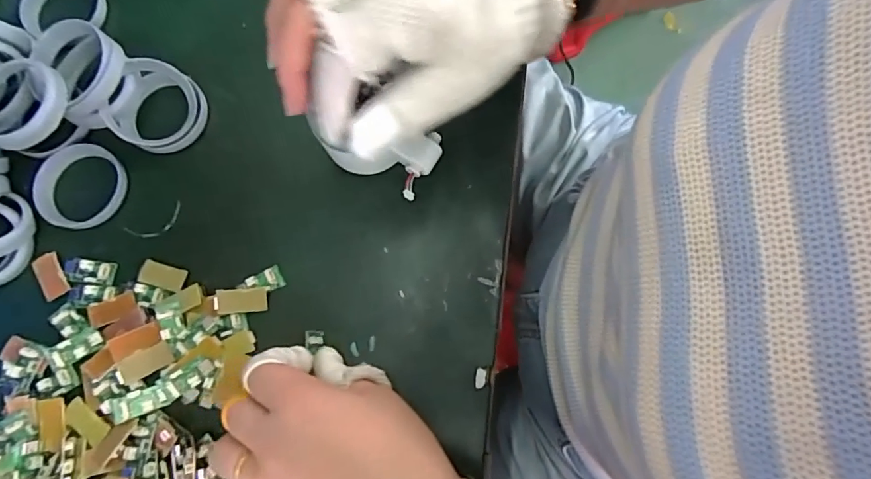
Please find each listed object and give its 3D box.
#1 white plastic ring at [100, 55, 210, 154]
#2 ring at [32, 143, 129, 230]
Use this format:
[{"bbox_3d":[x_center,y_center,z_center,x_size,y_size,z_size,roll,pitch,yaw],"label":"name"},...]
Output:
[{"bbox_3d":[-0.191,-0.092,0.349,0.056,0.024,0.061,0,78,0],"label":"white plastic ring"},{"bbox_3d":[-0.246,-0.037,0.349,0.061,0.005,0.059,0,78,0],"label":"ring"}]

